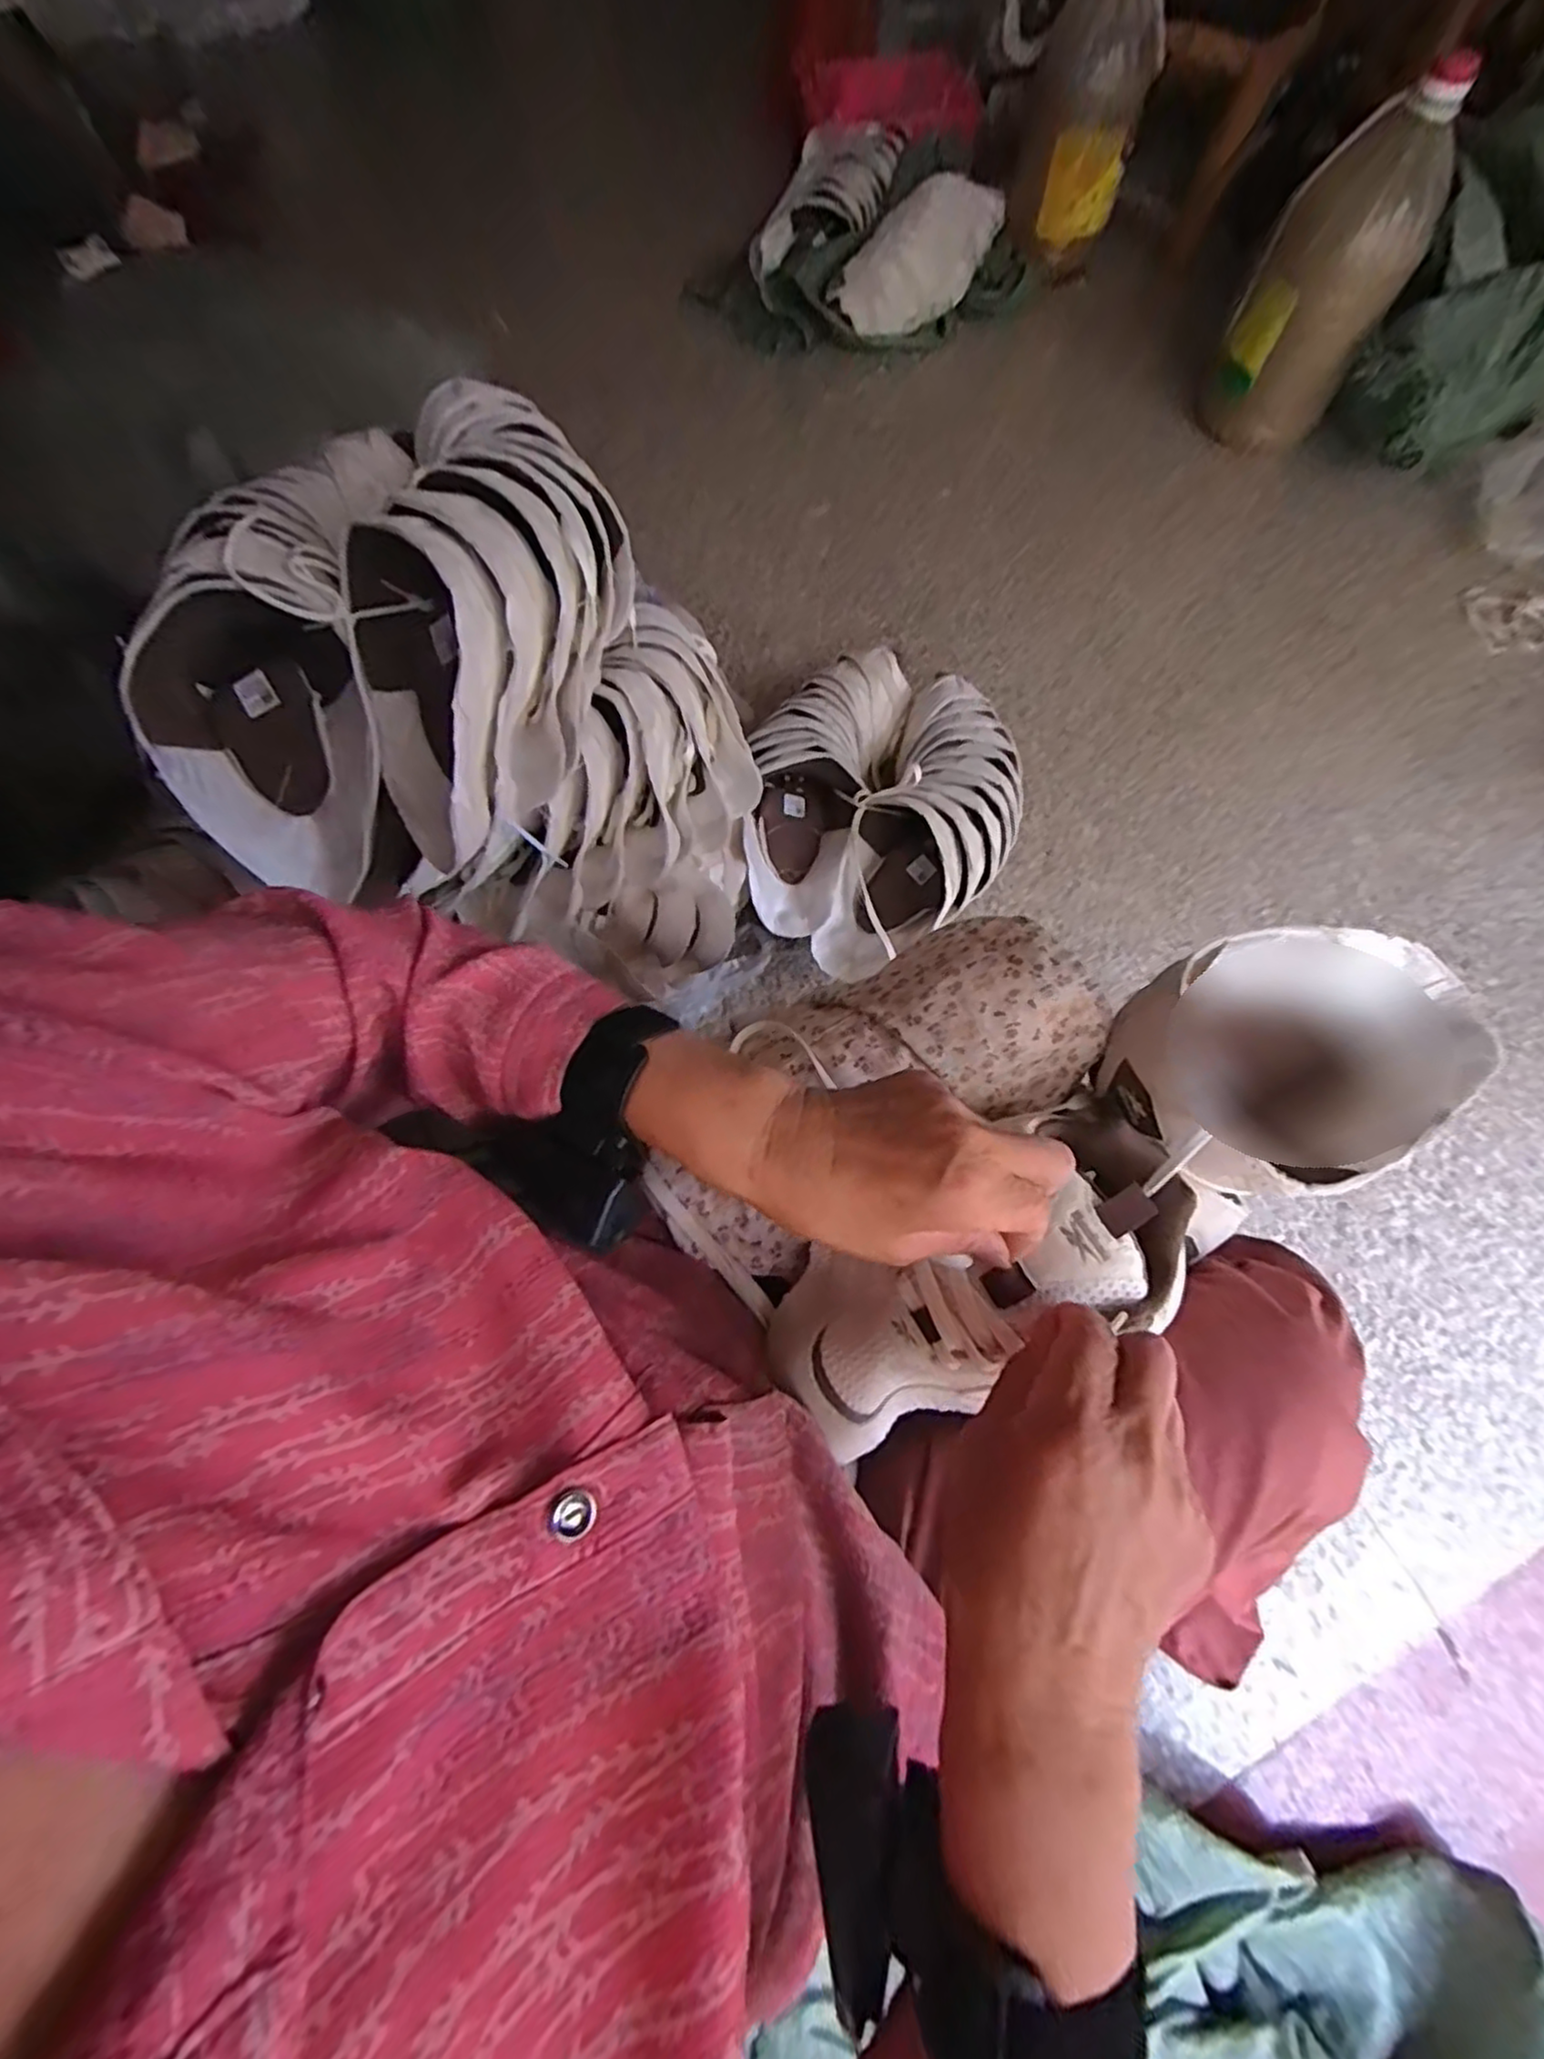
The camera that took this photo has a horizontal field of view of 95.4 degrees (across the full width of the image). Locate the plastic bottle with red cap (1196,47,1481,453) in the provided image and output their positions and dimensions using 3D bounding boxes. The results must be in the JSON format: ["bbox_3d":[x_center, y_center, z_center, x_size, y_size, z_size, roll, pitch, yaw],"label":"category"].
[{"bbox_3d":[0.818,-1.100,1.042,0.192,0.364,0.146,34,73,11],"label":"plastic bottle with red cap"}]

